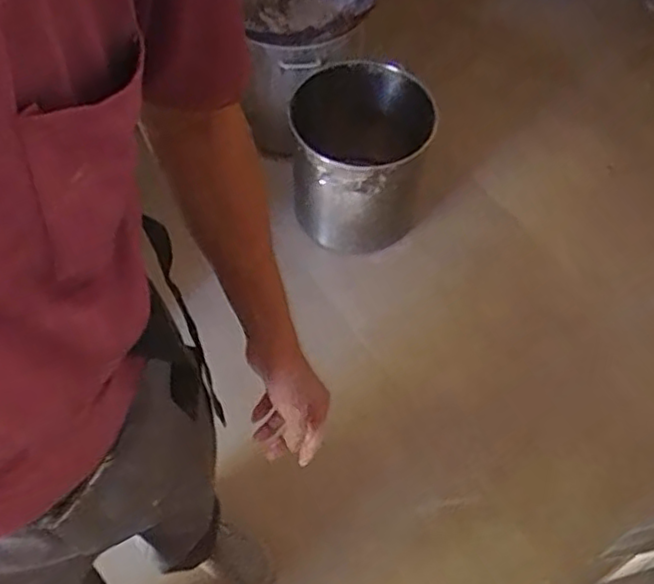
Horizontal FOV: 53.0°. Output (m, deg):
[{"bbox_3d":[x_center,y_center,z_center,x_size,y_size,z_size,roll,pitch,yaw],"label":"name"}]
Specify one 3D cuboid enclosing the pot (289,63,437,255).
[{"bbox_3d":[0.081,-0.322,1.674,0.337,0.356,0.338,8,54,4],"label":"pot"}]

